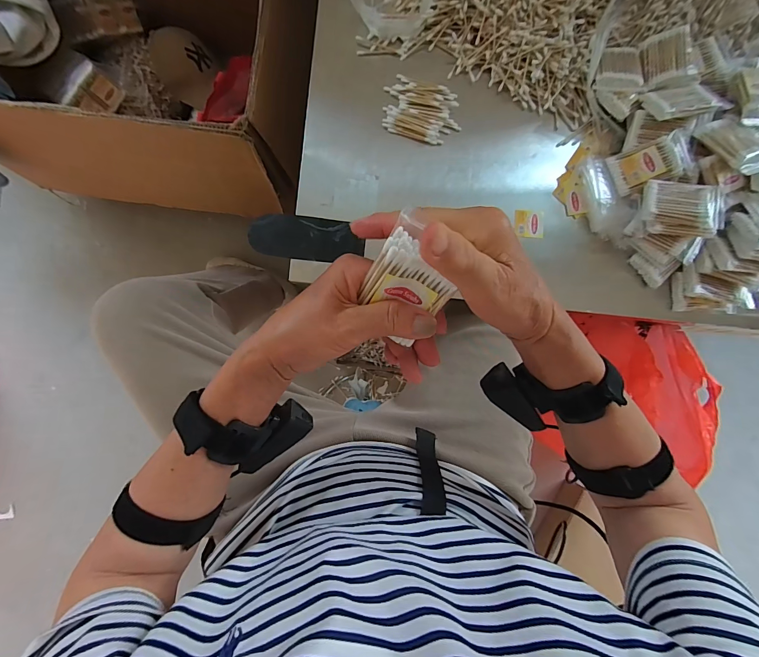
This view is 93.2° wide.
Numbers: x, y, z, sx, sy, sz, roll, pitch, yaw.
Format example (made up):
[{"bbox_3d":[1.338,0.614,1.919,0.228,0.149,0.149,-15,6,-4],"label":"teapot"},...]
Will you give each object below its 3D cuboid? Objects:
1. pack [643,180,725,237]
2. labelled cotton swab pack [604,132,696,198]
[{"bbox_3d":[0.398,-0.157,0.467,0.090,0.025,0.066,9,86,15],"label":"pack"},{"bbox_3d":[0.367,-0.224,0.489,0.088,0.016,0.058,-16,85,23],"label":"labelled cotton swab pack"}]

